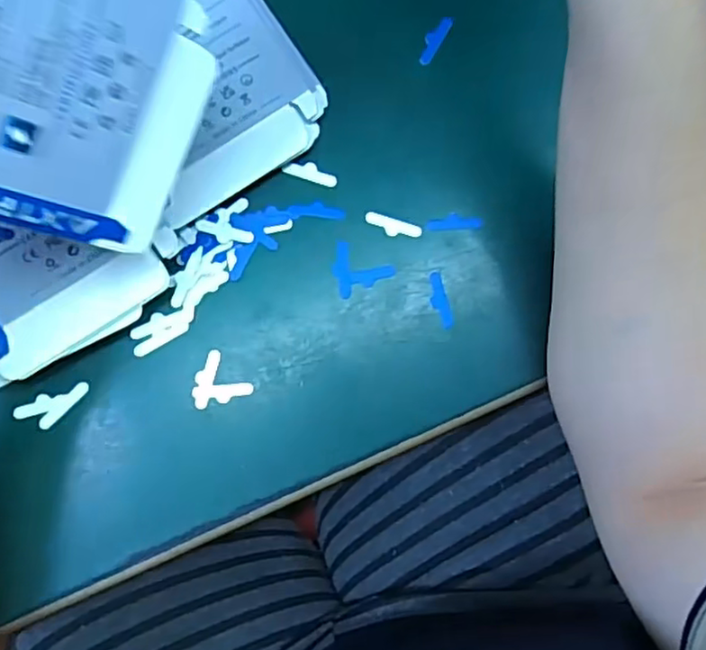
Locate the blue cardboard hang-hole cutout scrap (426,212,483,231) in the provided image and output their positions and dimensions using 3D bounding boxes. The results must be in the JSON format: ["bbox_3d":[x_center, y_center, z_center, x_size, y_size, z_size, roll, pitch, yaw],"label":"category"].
[{"bbox_3d":[0.048,-0.049,0.307,0.026,0.004,0.008,-5,84,-3],"label":"blue cardboard hang-hole cutout scrap"}]

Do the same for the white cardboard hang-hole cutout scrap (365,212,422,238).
[{"bbox_3d":[0.019,-0.046,0.305,0.027,0.004,0.009,16,83,0],"label":"white cardboard hang-hole cutout scrap"}]

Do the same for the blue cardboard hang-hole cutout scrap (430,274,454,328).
[{"bbox_3d":[0.040,-0.011,0.303,0.008,0.004,0.026,-15,84,-4],"label":"blue cardboard hang-hole cutout scrap"}]

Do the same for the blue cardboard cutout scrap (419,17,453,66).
[{"bbox_3d":[0.039,-0.137,0.316,0.007,0.004,0.026,31,83,2],"label":"blue cardboard cutout scrap"}]

